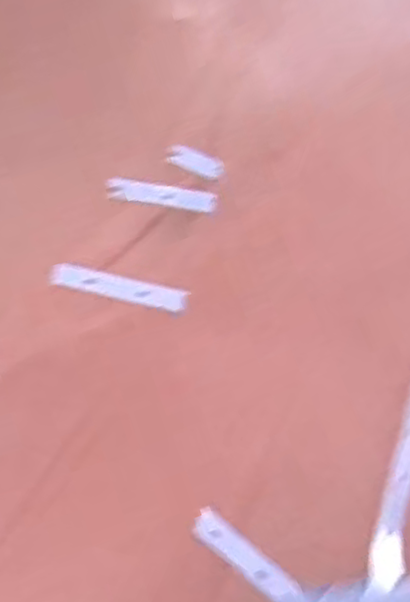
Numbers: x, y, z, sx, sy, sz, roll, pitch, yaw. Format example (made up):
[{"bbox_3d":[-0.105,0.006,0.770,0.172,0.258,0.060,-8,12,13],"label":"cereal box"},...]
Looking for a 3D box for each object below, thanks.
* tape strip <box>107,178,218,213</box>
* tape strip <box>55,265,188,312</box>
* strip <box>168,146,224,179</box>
[{"bbox_3d":[-0.027,-0.069,0.437,0.070,0.004,0.014,8,72,2],"label":"tape strip"},{"bbox_3d":[-0.052,-0.008,0.415,0.082,0.004,0.014,14,79,-4],"label":"tape strip"},{"bbox_3d":[-0.006,-0.091,0.445,0.038,0.004,0.014,23,77,5],"label":"strip"}]

